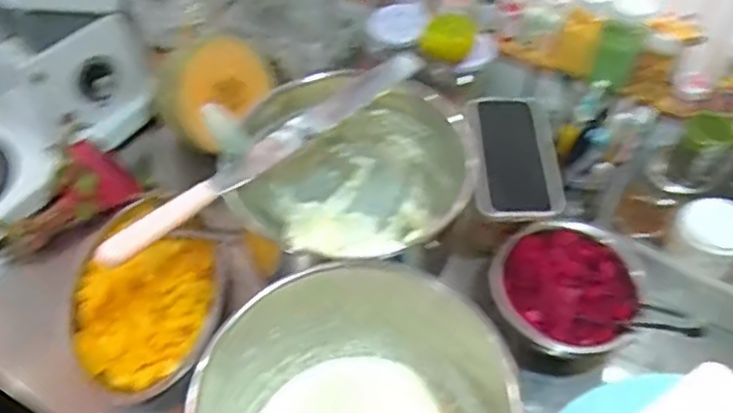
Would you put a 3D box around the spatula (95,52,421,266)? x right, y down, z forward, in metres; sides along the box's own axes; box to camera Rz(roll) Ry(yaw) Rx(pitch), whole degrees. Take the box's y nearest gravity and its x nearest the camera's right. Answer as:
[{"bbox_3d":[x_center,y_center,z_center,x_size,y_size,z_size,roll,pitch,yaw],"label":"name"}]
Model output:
[{"bbox_3d":[-0.079,-0.056,0.632,0.030,0.027,0.367,38,61,26],"label":"spatula"}]

